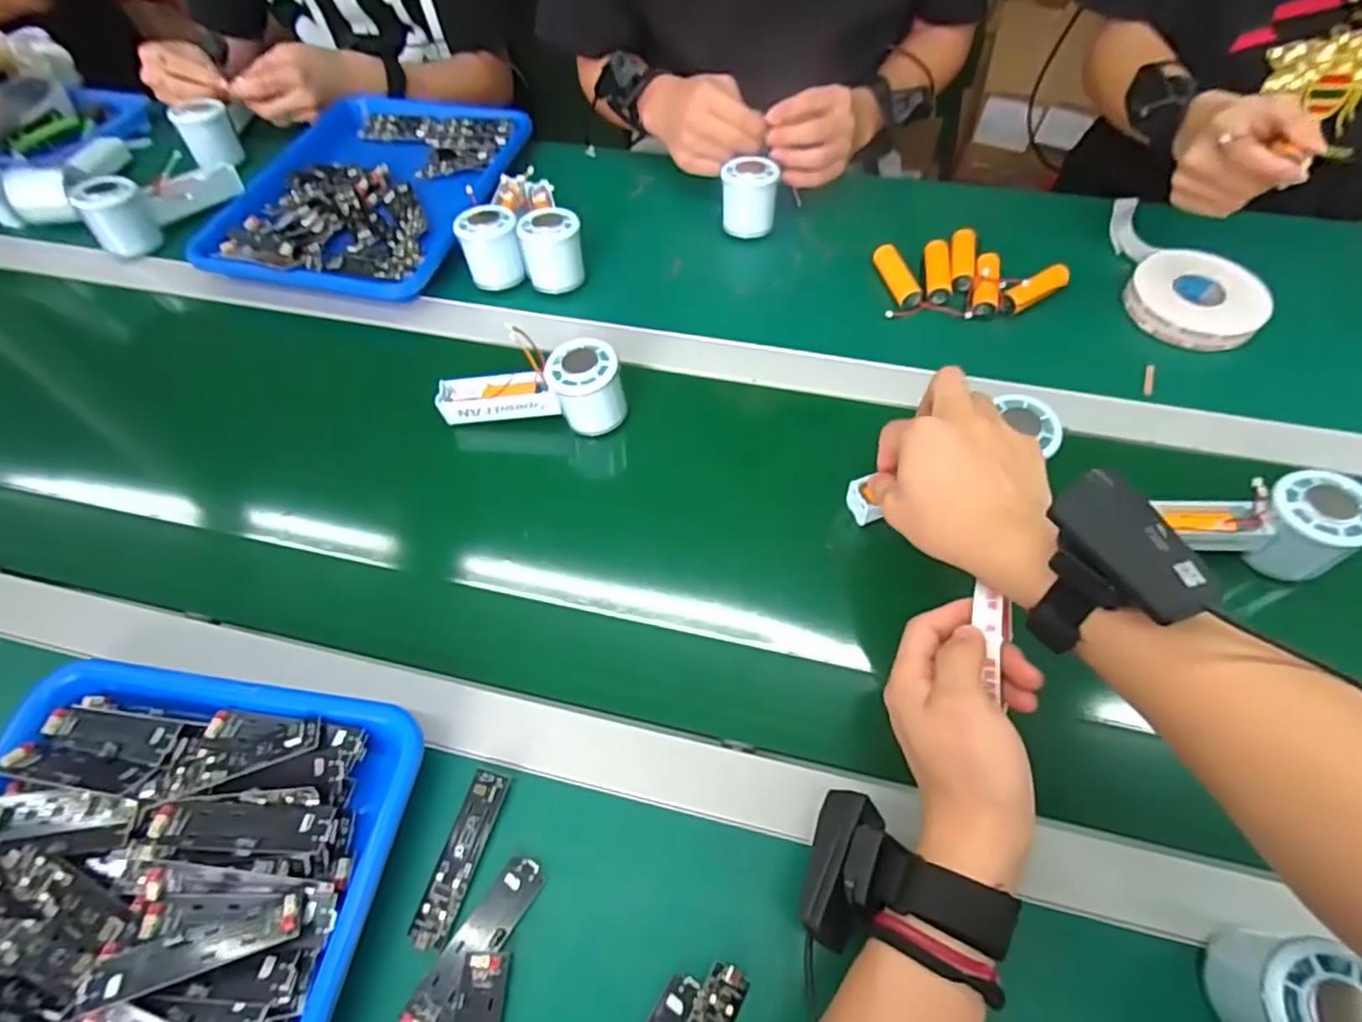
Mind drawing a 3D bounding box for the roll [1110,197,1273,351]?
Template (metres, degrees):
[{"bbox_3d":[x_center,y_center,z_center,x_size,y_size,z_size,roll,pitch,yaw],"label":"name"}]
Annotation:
[{"bbox_3d":[0.470,-0.233,0.607,0.114,0.035,0.199,7,60,7],"label":"roll"}]

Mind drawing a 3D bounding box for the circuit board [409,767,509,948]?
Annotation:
[{"bbox_3d":[-0.127,0.198,0.374,0.024,0.004,0.091,12,61,10],"label":"circuit board"}]

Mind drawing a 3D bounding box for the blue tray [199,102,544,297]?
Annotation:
[{"bbox_3d":[-0.338,-0.362,0.723,0.291,0.041,0.353,8,61,7],"label":"blue tray"}]

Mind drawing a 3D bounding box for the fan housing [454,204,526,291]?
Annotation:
[{"bbox_3d":[-0.182,-0.254,0.627,0.056,0.053,0.058,-19,61,-8],"label":"fan housing"}]

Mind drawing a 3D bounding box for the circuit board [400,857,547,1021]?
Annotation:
[{"bbox_3d":[-0.111,0.233,0.352,0.025,0.008,0.092,29,65,18],"label":"circuit board"}]

